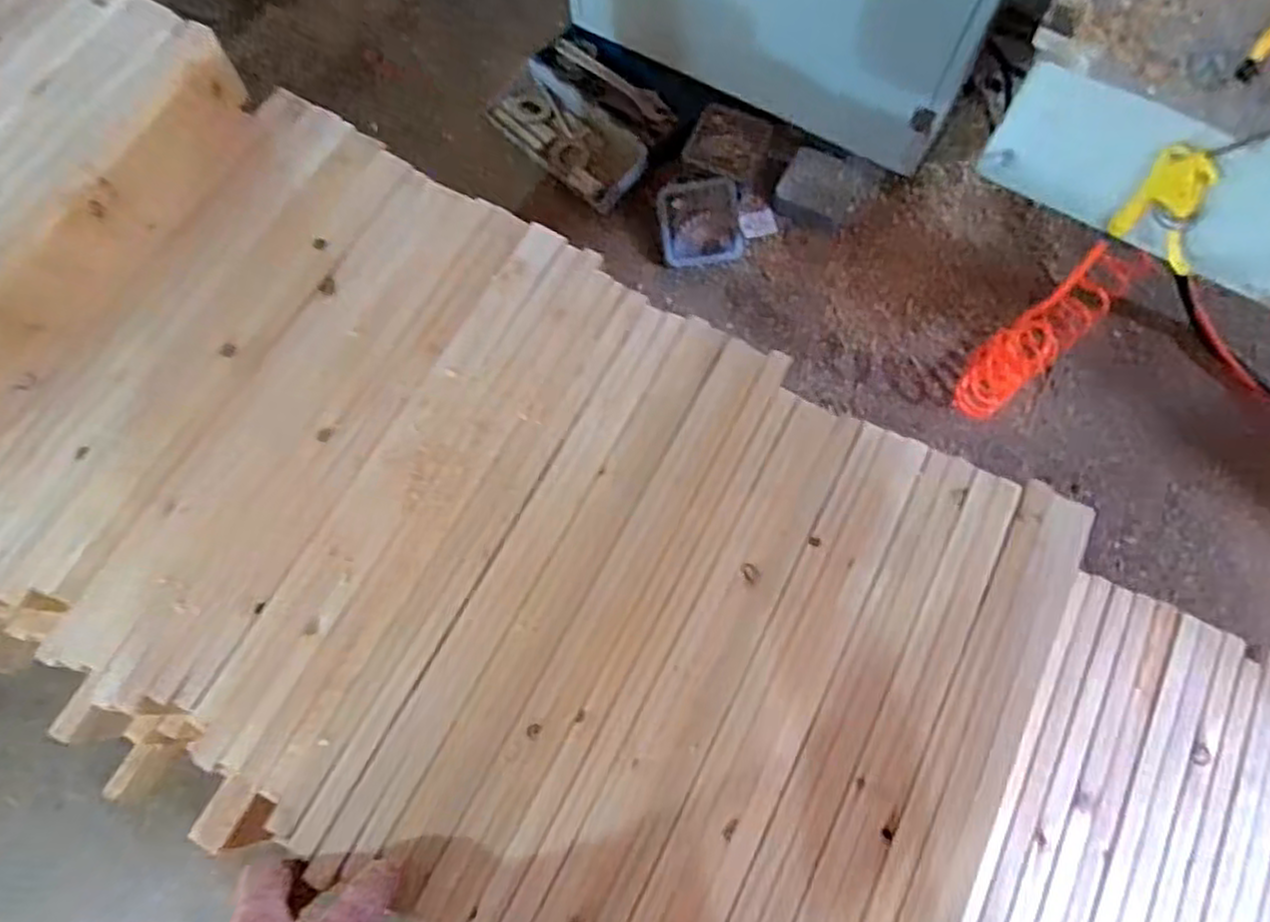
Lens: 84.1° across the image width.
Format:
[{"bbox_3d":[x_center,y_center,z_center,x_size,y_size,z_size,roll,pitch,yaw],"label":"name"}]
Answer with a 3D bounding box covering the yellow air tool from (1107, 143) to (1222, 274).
[{"bbox_3d":[0.530,-0.244,0.691,0.032,0.124,0.090,-28,73,-8],"label":"yellow air tool"}]

